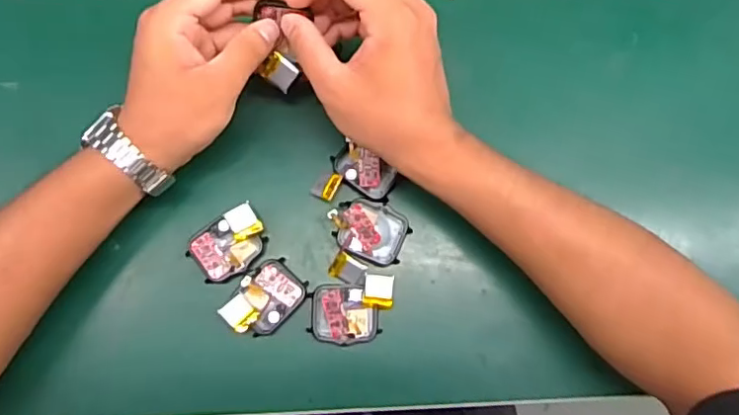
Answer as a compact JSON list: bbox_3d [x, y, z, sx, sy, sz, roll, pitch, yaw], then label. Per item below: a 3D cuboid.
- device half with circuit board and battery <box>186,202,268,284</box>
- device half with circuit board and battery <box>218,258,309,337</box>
[{"bbox_3d":[-0.093,0.025,0.379,0.050,0.015,0.036,-32,84,-7],"label":"device half with circuit board and battery"},{"bbox_3d":[-0.068,0.061,0.373,0.036,0.015,0.051,43,82,4],"label":"device half with circuit board and battery"}]

